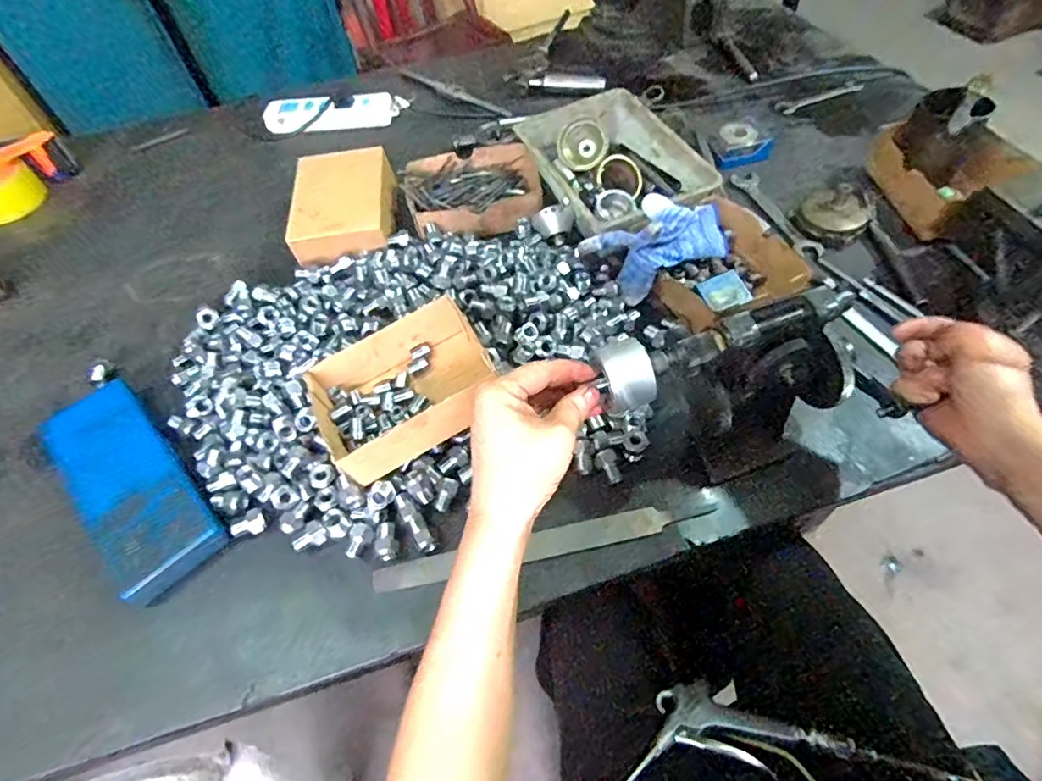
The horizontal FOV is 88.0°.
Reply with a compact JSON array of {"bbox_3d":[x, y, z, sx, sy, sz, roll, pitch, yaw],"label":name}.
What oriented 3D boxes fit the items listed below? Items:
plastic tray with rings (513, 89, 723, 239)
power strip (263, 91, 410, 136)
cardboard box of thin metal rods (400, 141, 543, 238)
[{"bbox_3d":[0.112,-0.290,0.700,0.165,0.058,0.271,-22,57,-10],"label":"plastic tray with rings"},{"bbox_3d":[-0.299,-0.446,0.869,0.230,0.034,0.057,-4,56,1],"label":"power strip"},{"bbox_3d":[-0.060,-0.264,0.707,0.180,0.033,0.149,-18,56,-8],"label":"cardboard box of thin metal rods"}]

